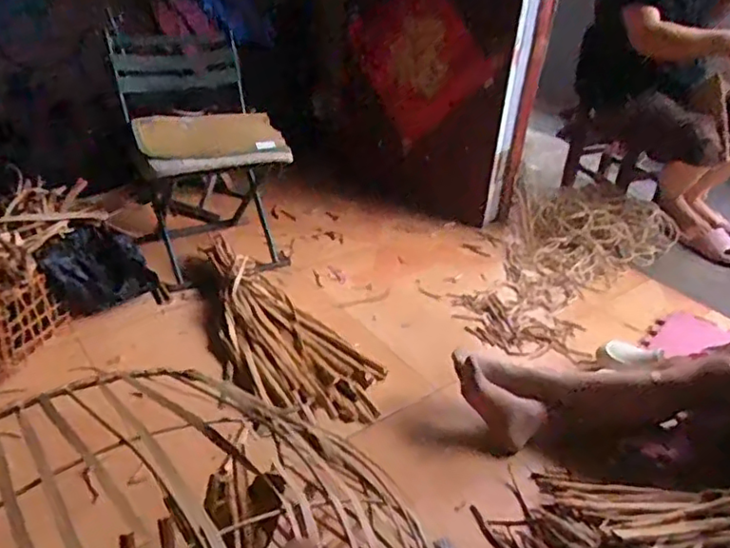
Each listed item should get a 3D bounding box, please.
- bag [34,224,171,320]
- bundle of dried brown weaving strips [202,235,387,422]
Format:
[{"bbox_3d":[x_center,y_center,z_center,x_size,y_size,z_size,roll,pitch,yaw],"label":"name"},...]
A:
[{"bbox_3d":[-0.616,-0.008,1.456,0.255,0.173,0.153,-15,38,-28],"label":"bag"},{"bbox_3d":[-0.200,0.116,1.441,0.273,0.068,0.655,-16,38,-29],"label":"bundle of dried brown weaving strips"}]

